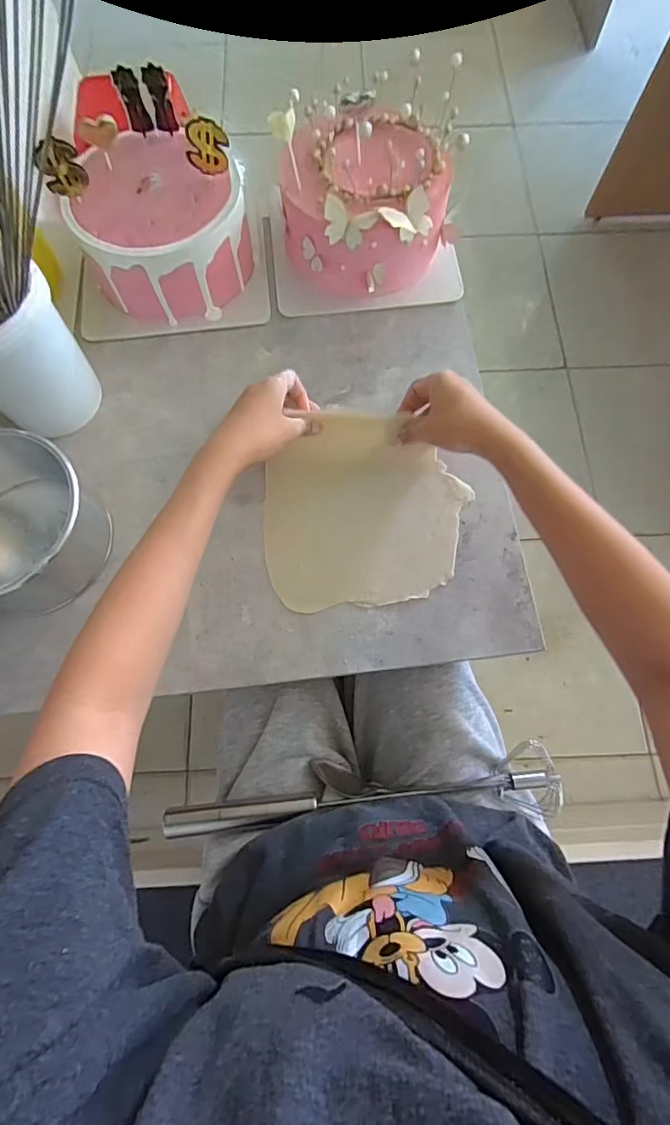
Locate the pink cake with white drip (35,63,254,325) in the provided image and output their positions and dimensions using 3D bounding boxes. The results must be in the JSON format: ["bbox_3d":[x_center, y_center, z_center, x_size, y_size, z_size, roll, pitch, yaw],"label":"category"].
[{"bbox_3d":[-0.185,-0.366,0.509,0.170,0.140,0.176,-25,73,-7],"label":"pink cake with white drip"}]

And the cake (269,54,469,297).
[{"bbox_3d":[0.036,-0.386,0.515,0.181,0.129,0.161,-2,72,1],"label":"cake"}]

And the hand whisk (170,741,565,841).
[{"bbox_3d":[0.029,0.218,0.448,0.356,0.047,0.059,-6,72,0],"label":"hand whisk"}]

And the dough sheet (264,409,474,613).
[{"bbox_3d":[0.028,-0.054,0.468,0.187,0.026,0.185,-6,72,0],"label":"dough sheet"}]

